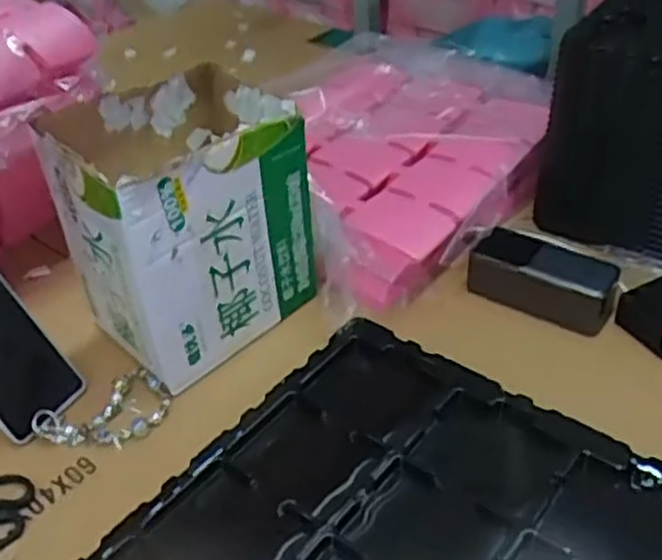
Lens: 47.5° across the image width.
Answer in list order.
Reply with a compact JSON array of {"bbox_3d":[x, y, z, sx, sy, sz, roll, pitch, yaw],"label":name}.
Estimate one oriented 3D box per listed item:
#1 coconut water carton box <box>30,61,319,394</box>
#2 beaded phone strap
[{"bbox_3d":[-0.129,-0.058,0.671,0.181,0.188,0.163,-30,46,-30],"label":"coconut water carton box"},{"bbox_3d":[-0.186,0.112,0.627,0.104,0.015,0.069,-29,46,-29],"label":"beaded phone strap"}]

